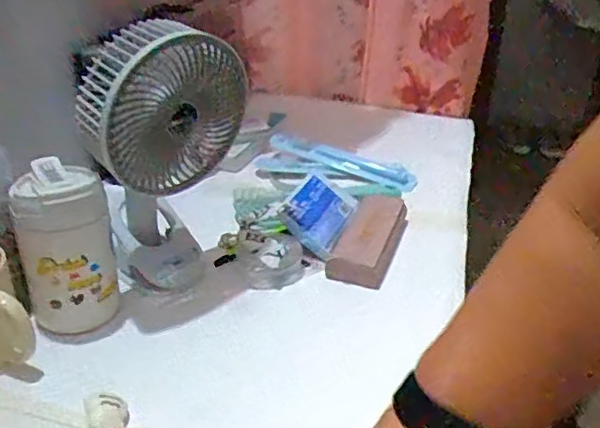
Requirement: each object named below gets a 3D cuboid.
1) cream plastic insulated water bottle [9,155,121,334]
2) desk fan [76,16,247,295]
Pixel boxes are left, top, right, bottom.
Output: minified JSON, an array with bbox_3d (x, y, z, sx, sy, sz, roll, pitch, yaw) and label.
[{"bbox_3d":[-0.232,0.033,0.591,0.089,0.154,0.088,-17,35,-24],"label":"cream plastic insulated water bottle"},{"bbox_3d":[-0.137,-0.057,0.643,0.162,0.275,0.126,-17,35,-25],"label":"desk fan"}]

